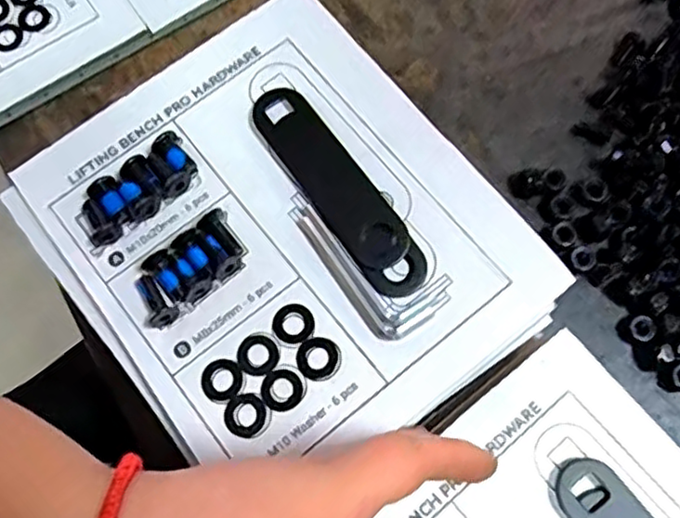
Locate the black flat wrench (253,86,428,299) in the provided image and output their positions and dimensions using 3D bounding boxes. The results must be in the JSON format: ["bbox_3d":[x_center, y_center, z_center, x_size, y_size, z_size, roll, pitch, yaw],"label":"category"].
[{"bbox_3d":[-0.001,-0.037,0.335,0.030,0.010,0.128,-33,75,-8],"label":"black flat wrench"}]

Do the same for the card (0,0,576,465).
[{"bbox_3d":[-0.031,-0.013,0.335,0.193,0.019,0.224,-37,78,-11],"label":"card"}]

